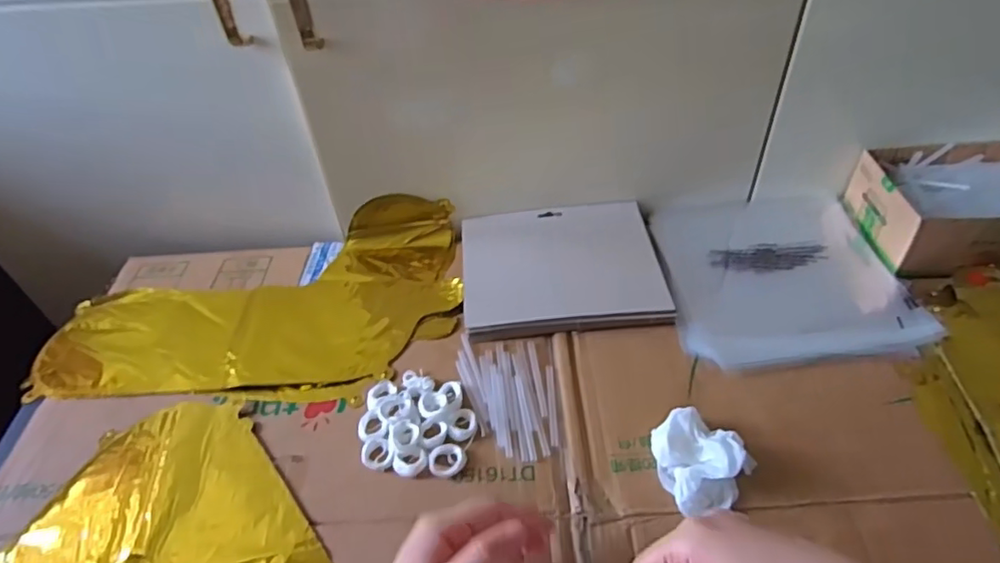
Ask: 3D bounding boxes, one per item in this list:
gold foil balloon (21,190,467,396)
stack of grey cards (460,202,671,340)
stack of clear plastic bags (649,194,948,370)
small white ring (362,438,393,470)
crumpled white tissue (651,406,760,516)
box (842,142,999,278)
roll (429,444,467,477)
[{"bbox_3d":[-0.240,0.017,0.601,0.398,0.048,0.220,-3,44,1],"label":"gold foil balloon"},{"bbox_3d":[0.061,-0.014,0.600,0.191,0.022,0.156,-5,45,0],"label":"stack of grey cards"},{"bbox_3d":[0.274,-0.015,0.604,0.220,0.014,0.233,-4,45,2],"label":"stack of clear plastic bags"},{"bbox_3d":[-0.096,0.136,0.477,0.024,0.006,0.025,-3,45,3],"label":"small white ring"},{"bbox_3d":[0.152,0.131,0.450,0.067,0.029,0.070,-12,46,-6],"label":"crumpled white tissue"},{"bbox_3d":[0.466,-0.072,0.598,0.190,0.068,0.132,-4,45,1],"label":"box"},{"bbox_3d":[-0.041,0.139,0.472,0.028,0.005,0.026,-3,45,3],"label":"roll"}]

